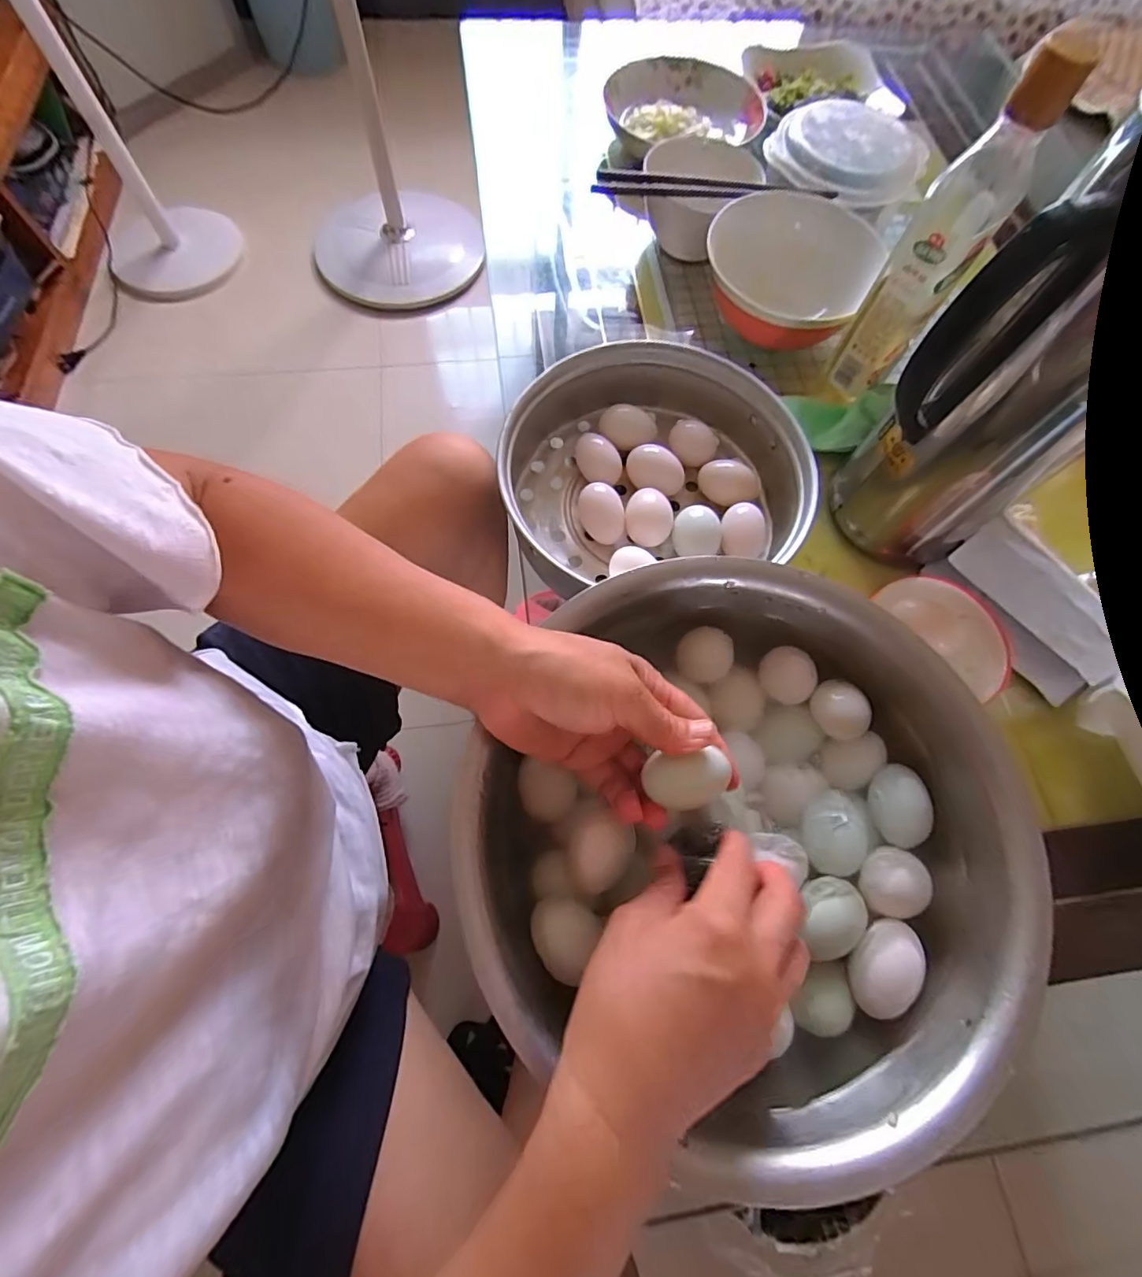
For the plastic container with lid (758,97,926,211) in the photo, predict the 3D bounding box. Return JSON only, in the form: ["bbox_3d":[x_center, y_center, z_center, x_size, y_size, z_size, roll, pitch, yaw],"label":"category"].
[{"bbox_3d":[0.292,-0.517,0.563,0.151,0.034,0.119,-9,71,-6],"label":"plastic container with lid"}]

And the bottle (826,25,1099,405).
[{"bbox_3d":[0.275,-0.289,0.407,0.049,0.232,0.048,31,72,8],"label":"bottle"}]

